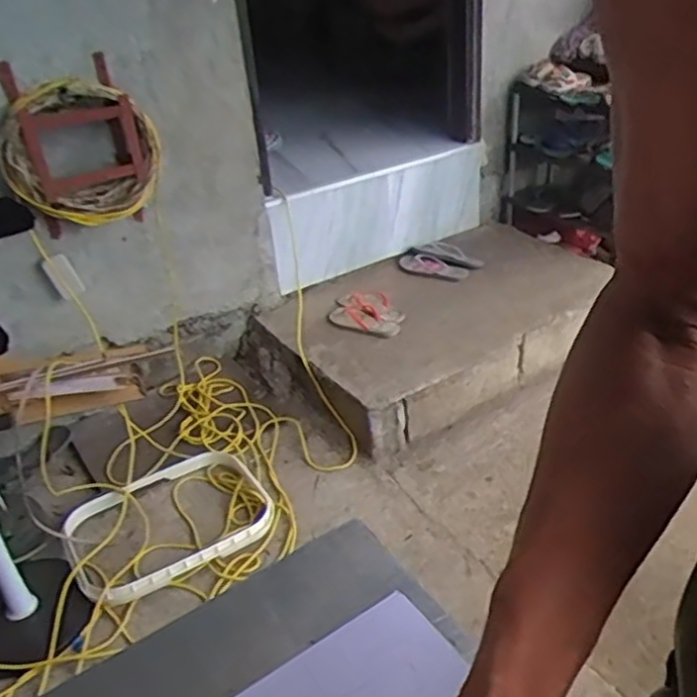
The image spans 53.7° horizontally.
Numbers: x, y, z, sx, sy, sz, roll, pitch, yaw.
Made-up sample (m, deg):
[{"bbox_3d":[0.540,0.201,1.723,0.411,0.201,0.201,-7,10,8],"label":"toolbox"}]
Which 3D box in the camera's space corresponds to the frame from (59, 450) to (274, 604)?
[{"bbox_3d":[-0.408,0.389,1.579,0.455,0.068,0.339,-22,34,-25],"label":"frame"}]

